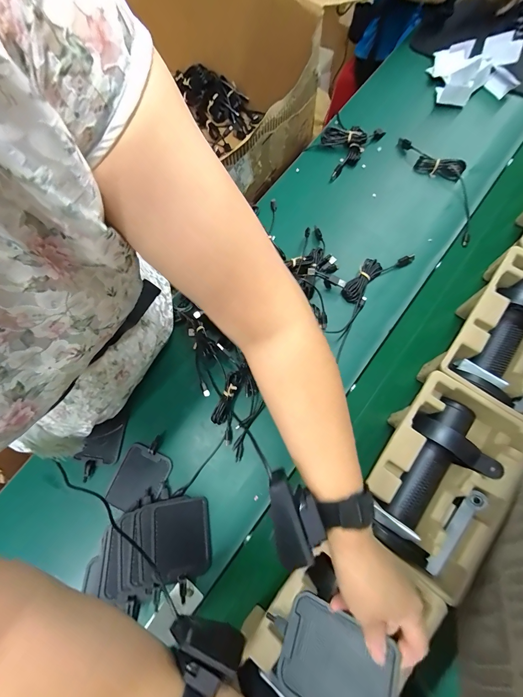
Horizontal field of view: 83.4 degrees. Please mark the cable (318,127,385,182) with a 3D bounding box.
[{"bbox_3d":[0.164,-0.415,0.596,0.095,0.030,0.144,43,80,11],"label":"cable"}]

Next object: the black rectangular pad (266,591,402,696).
[{"bbox_3d":[0.062,0.290,0.272,0.112,0.013,0.075,10,58,29],"label":"black rectangular pad"}]

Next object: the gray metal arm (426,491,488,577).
[{"bbox_3d":[0.229,0.217,0.346,0.021,0.017,0.108,39,80,11],"label":"gray metal arm"}]

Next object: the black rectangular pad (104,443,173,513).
[{"bbox_3d":[-0.190,0.206,0.457,0.074,0.007,0.091,22,77,7],"label":"black rectangular pad"}]

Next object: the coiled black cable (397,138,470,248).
[{"bbox_3d":[0.361,-0.319,0.568,0.077,0.025,0.252,-22,76,-4],"label":"coiled black cable"}]

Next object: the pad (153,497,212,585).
[{"bbox_3d":[-0.115,0.278,0.428,0.078,0.005,0.099,-5,73,-13],"label":"pad"}]

